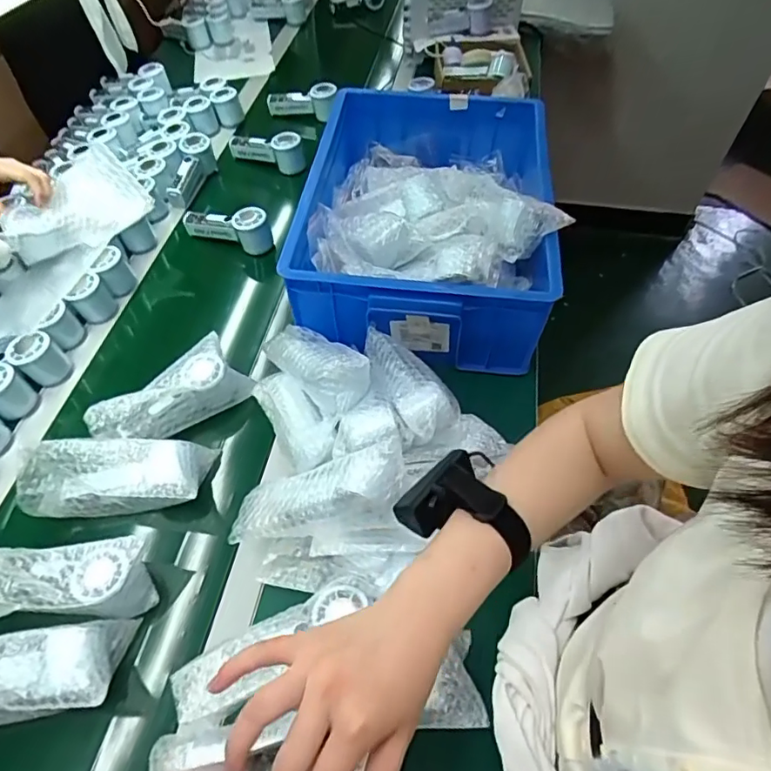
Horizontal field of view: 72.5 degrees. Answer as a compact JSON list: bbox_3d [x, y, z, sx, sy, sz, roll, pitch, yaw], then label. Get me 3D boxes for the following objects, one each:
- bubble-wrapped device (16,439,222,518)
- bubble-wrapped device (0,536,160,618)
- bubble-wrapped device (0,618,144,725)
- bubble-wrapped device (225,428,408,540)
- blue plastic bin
[{"bbox_3d":[-0.318,0.109,0.624,0.201,0.065,0.076,-5,55,-4],"label":"bubble-wrapped device"},{"bbox_3d":[-0.350,0.210,0.556,0.191,0.063,0.068,-4,55,-3],"label":"bubble-wrapped device"},{"bbox_3d":[-0.363,0.281,0.503,0.205,0.045,0.077,-9,55,-7],"label":"bubble-wrapped device"},{"bbox_3d":[-0.072,0.113,0.565,0.206,0.044,0.081,-22,53,18],"label":"bubble-wrapped device"},{"bbox_3d":[0.072,-0.266,0.805,0.365,0.163,0.477,7,55,5],"label":"blue plastic bin"}]

